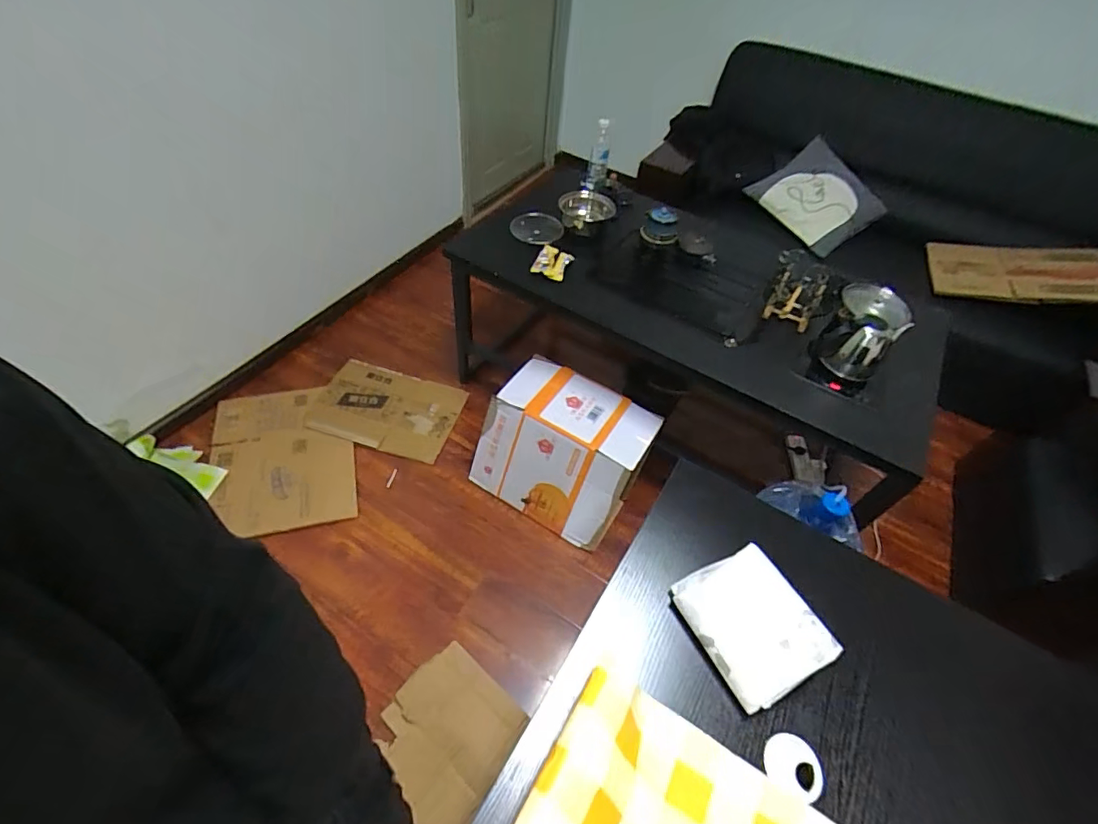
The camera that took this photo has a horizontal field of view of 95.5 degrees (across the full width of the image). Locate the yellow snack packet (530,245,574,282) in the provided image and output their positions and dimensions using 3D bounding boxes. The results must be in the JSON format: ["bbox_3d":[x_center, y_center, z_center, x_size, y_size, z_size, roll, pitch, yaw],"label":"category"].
[{"bbox_3d":[0.008,-0.394,1.307,0.090,0.028,0.093,16,50,7],"label":"yellow snack packet"}]

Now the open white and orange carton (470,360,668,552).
[{"bbox_3d":[0.033,0.097,1.398,0.435,0.307,0.330,28,53,17],"label":"open white and orange carton"}]

